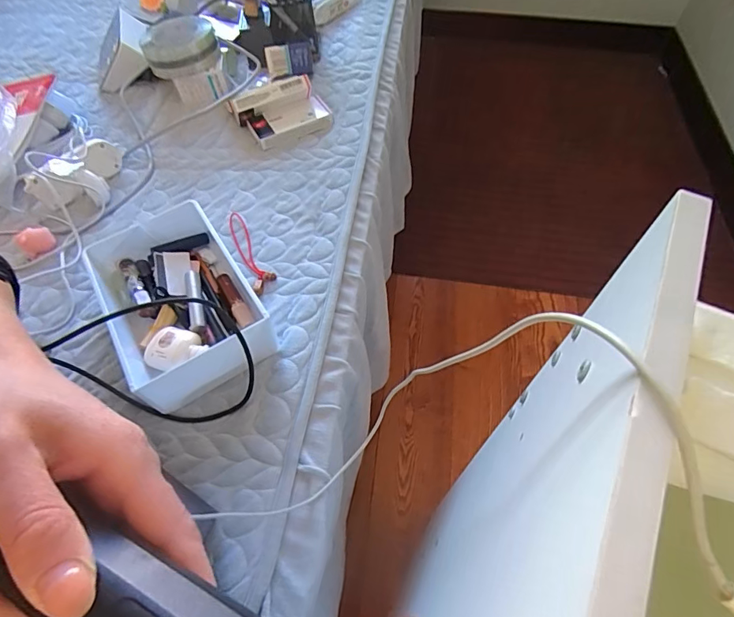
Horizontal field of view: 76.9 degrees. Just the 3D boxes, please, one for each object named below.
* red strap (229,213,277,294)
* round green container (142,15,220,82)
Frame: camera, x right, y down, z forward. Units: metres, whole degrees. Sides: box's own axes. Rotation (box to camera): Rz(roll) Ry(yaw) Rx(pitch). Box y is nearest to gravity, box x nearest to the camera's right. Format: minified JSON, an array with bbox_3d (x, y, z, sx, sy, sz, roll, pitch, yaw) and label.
[{"bbox_3d":[-0.150,-0.076,0.598,0.030,0.009,0.137,-21,60,-14],"label":"red strap"},{"bbox_3d":[-0.315,-0.442,0.777,0.119,0.044,0.120,-18,59,-13],"label":"round green container"}]

